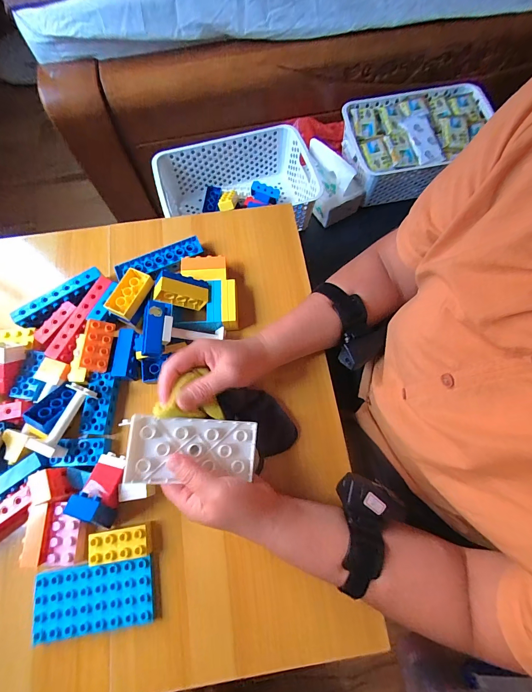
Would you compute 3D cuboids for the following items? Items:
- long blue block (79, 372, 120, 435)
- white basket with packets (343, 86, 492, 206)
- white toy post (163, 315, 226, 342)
[{"bbox_3d":[-0.211,0.074,0.409,0.032,0.019,0.076,4,72,2],"label":"long blue block"},{"bbox_3d":[0.330,-0.450,0.707,0.318,0.104,0.210,-12,72,-3],"label":"white basket with packets"},{"bbox_3d":[-0.092,-0.018,0.409,0.082,0.020,0.030,3,69,-32],"label":"white toy post"}]

